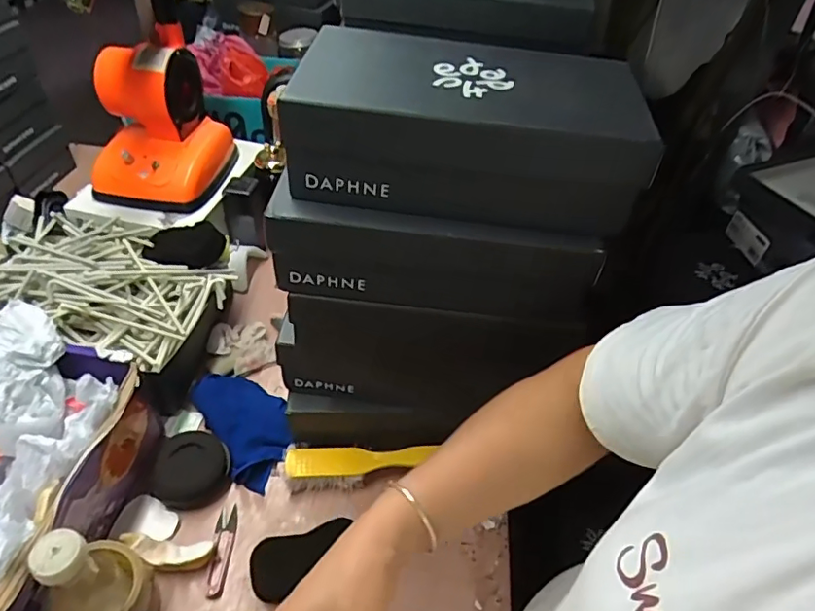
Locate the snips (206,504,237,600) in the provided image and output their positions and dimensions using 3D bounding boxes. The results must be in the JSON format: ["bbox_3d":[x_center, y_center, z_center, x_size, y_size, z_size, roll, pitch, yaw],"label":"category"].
[{"bbox_3d":[-0.214,0.281,0.633,0.023,0.009,0.103,0,45,-6],"label":"snips"}]

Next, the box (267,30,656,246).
[{"bbox_3d":[0.050,-0.161,0.494,0.296,0.106,0.162,6,45,0],"label":"box"}]

